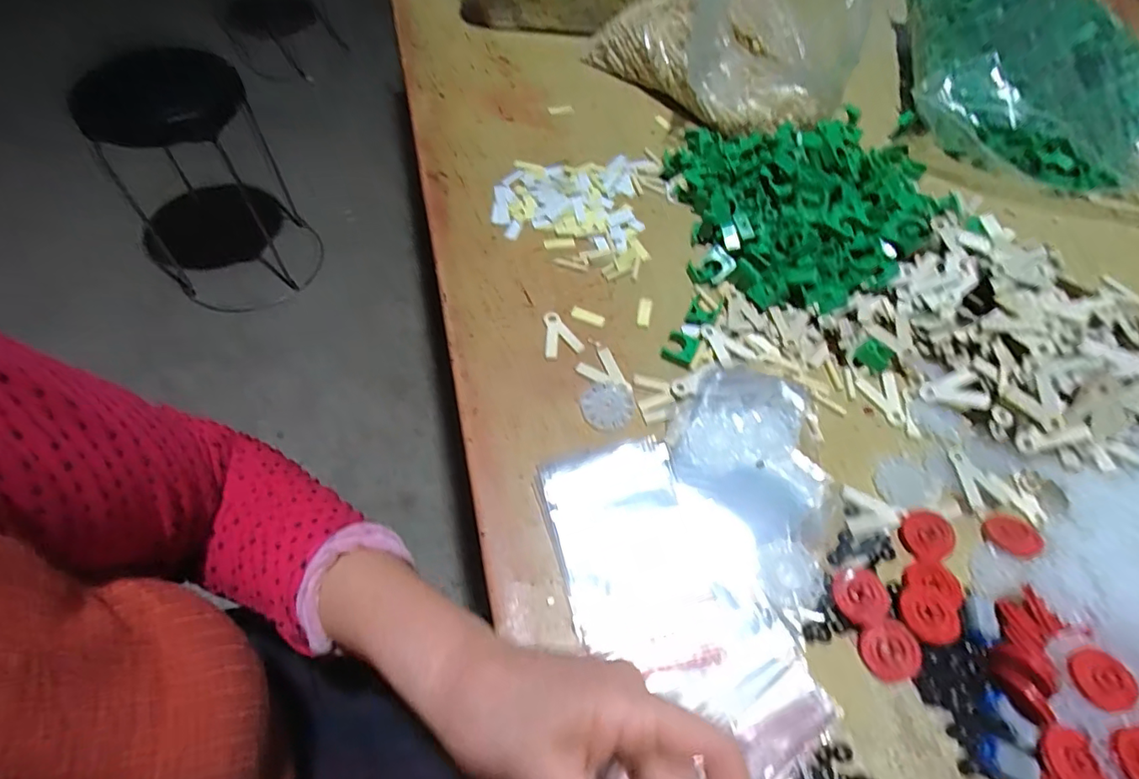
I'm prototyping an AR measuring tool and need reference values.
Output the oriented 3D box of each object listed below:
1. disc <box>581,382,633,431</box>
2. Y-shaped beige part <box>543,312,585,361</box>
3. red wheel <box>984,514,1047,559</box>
[{"bbox_3d":[0.029,0.012,0.397,0.040,0.004,0.038,2,57,-2],"label":"disc"},{"bbox_3d":[-0.005,-0.044,0.435,0.030,0.004,0.044,-4,58,-6],"label":"Y-shaped beige part"},{"bbox_3d":[0.295,0.097,0.359,0.030,0.005,0.029,2,57,-2],"label":"red wheel"}]

